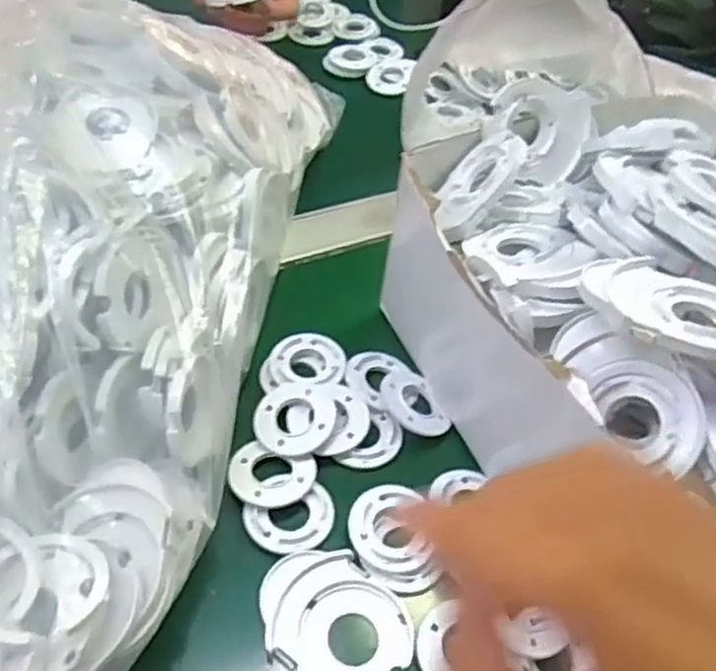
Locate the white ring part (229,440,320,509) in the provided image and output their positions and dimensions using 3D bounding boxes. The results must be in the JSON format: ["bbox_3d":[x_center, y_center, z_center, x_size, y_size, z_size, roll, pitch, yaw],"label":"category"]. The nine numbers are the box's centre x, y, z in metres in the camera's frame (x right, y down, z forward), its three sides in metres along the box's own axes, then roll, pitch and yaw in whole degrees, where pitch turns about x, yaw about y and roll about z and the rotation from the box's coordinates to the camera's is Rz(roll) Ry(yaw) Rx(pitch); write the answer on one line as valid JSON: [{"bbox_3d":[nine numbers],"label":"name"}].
[{"bbox_3d":[-0.045,0.073,0.363,0.044,0.005,0.035,13,49,6],"label":"white ring part"}]

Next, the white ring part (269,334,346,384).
[{"bbox_3d":[-0.028,0.015,0.409,0.042,0.007,0.037,10,49,3],"label":"white ring part"}]

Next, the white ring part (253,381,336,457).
[{"bbox_3d":[-0.034,0.043,0.381,0.043,0.009,0.044,-5,50,-10],"label":"white ring part"}]

